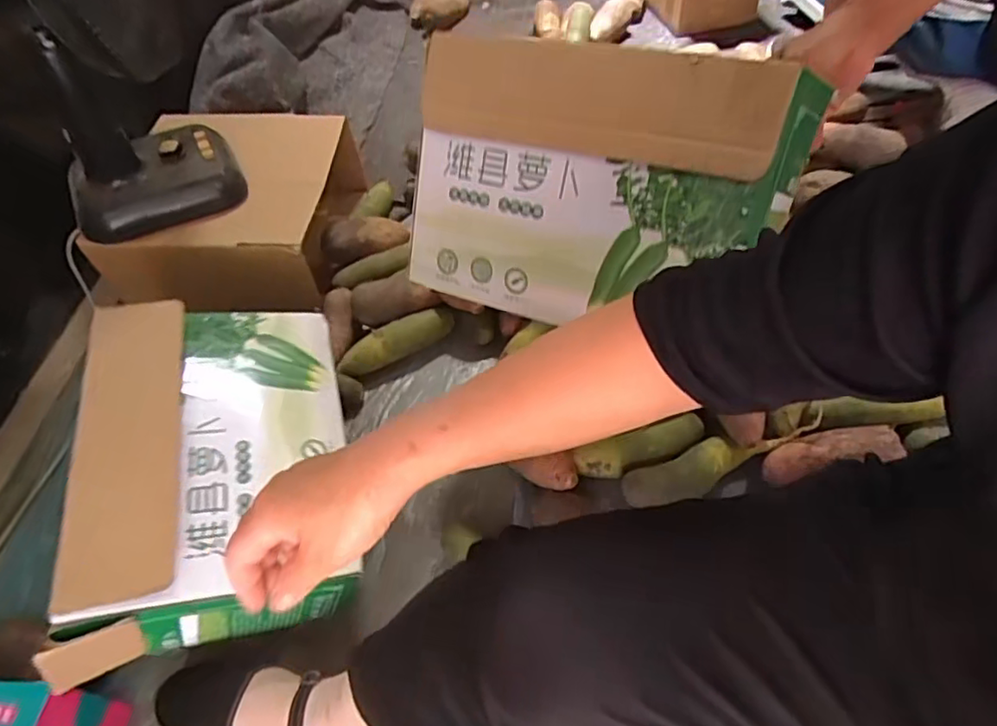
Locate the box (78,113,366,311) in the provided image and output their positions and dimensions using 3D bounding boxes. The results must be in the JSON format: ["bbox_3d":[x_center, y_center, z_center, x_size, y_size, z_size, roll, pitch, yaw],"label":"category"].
[{"bbox_3d":[-0.454,-0.270,1.062,0.352,0.183,0.360,0,52,5],"label":"box"}]

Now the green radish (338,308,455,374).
[{"bbox_3d":[-0.157,-0.036,0.942,0.192,0.041,0.041,-25,55,-14],"label":"green radish"}]

